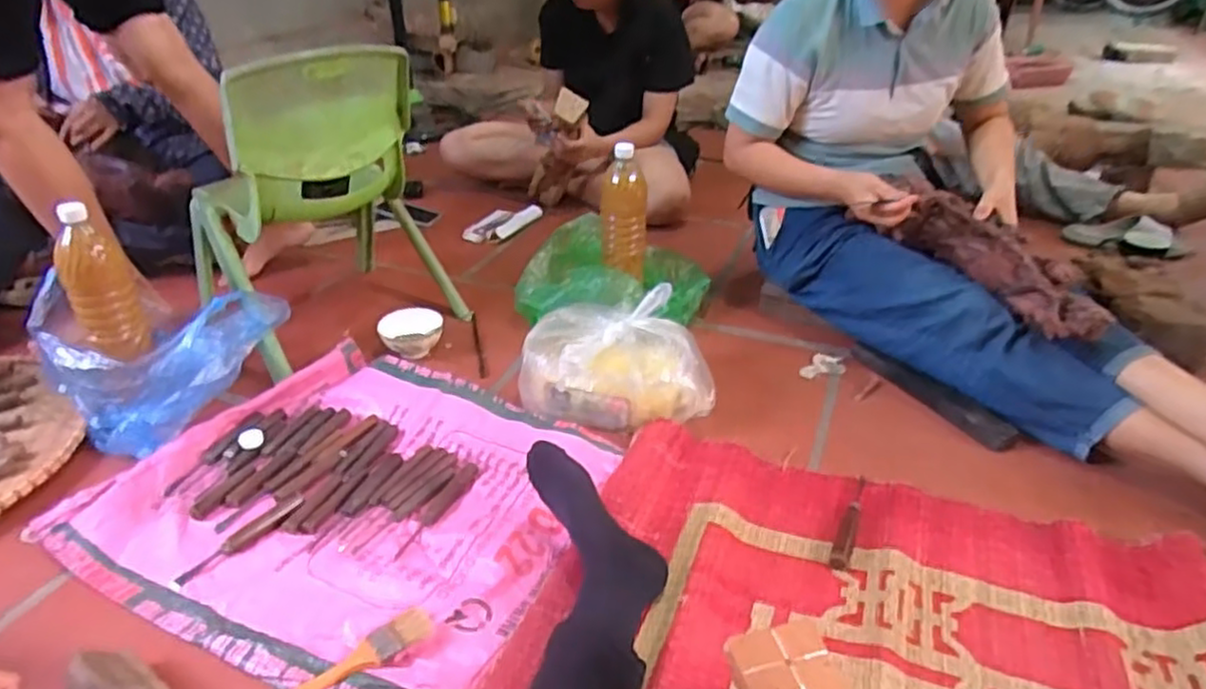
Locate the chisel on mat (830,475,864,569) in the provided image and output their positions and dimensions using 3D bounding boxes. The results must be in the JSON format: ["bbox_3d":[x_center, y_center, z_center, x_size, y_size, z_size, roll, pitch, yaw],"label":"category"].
[{"bbox_3d":[0.311,0.218,0.901,0.021,0.020,0.155,15,35,22],"label":"chisel on mat"}]

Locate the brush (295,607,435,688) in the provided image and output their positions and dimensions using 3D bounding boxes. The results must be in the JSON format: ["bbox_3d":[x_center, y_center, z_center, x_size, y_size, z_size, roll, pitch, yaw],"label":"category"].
[{"bbox_3d":[-0.256,0.325,0.720,0.176,0.014,0.038,-26,40,-35],"label":"brush"}]

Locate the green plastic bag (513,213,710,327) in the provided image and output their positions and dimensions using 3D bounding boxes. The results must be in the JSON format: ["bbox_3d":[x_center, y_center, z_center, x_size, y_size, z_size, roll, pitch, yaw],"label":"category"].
[{"bbox_3d":[0.027,-0.129,1.331,0.301,0.103,0.343,27,41,37],"label":"green plastic bag"}]

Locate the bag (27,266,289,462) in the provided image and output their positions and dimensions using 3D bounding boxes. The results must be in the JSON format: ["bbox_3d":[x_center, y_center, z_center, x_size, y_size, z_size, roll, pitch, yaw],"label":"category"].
[{"bbox_3d":[-0.655,0.003,1.088,0.246,0.152,0.292,23,39,32],"label":"bag"}]

